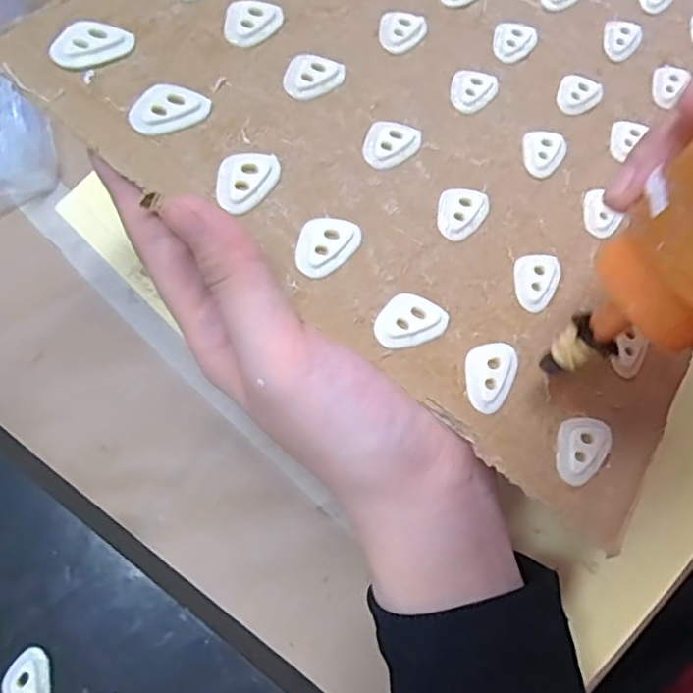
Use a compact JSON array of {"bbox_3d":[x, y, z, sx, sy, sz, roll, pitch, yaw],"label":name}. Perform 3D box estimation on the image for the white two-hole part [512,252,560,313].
[{"bbox_3d":[0.066,-0.024,0.225,0.016,0.004,0.026,35,61,-2],"label":"white two-hole part"}]

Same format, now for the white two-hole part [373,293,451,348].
[{"bbox_3d":[0.020,-0.009,0.202,0.026,0.004,0.016,-18,75,-24],"label":"white two-hole part"}]

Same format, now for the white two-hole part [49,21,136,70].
[{"bbox_3d":[-0.080,-0.094,0.199,0.016,0.004,0.026,45,59,-3],"label":"white two-hole part"}]

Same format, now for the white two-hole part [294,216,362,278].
[{"bbox_3d":[-0.007,-0.032,0.203,0.016,0.004,0.026,42,63,5],"label":"white two-hole part"}]

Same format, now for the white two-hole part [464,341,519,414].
[{"bbox_3d":[0.046,0.008,0.203,0.016,0.004,0.027,34,61,0],"label":"white two-hole part"}]

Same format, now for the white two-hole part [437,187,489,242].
[{"bbox_3d":[0.040,-0.048,0.225,0.017,0.004,0.025,32,64,0],"label":"white two-hole part"}]

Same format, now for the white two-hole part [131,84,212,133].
[{"bbox_3d":[-0.056,-0.075,0.200,0.026,0.004,0.016,-29,83,-27],"label":"white two-hole part"}]

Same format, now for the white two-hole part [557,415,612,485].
[{"bbox_3d":[0.075,0.032,0.206,0.017,0.004,0.024,36,62,3],"label":"white two-hole part"}]

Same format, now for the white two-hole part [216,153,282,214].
[{"bbox_3d":[-0.031,-0.053,0.201,0.016,0.004,0.026,42,61,-3],"label":"white two-hole part"}]

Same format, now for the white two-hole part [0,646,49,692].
[{"bbox_3d":[-0.118,0.125,0.233,0.017,0.004,0.026,-5,76,-1],"label":"white two-hole part"}]

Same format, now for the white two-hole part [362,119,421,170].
[{"bbox_3d":[0.016,-0.073,0.226,0.017,0.005,0.024,38,61,-3],"label":"white two-hole part"}]

